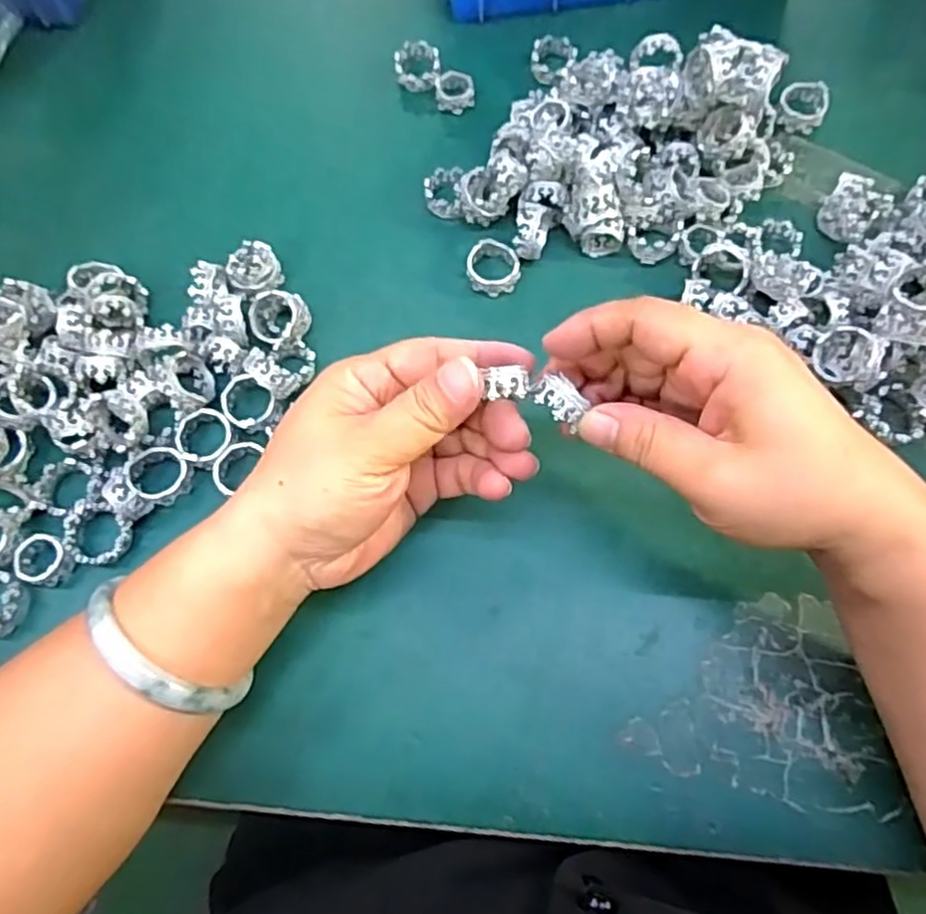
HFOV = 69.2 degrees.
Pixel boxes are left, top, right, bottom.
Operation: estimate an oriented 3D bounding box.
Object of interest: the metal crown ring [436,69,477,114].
[{"bbox_3d":[-0.004,-0.217,0.400,0.023,0.011,0.020,-2,70,0],"label":"metal crown ring"}]

